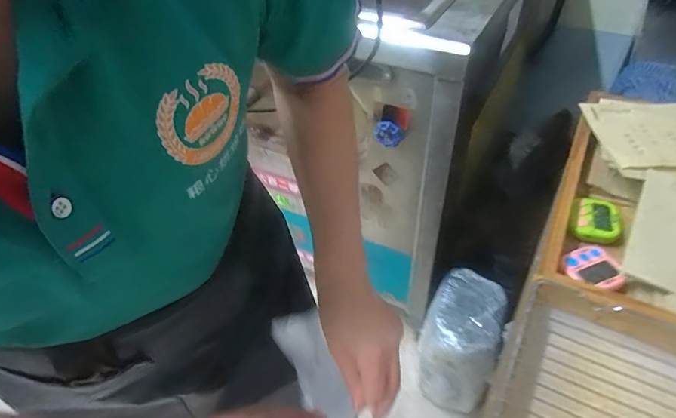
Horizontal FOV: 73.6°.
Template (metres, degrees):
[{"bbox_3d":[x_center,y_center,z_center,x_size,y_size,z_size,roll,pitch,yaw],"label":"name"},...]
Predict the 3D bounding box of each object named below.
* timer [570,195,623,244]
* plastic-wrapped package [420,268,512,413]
[{"bbox_3d":[0.336,0.012,0.583,0.060,0.020,0.075,24,51,24],"label":"timer"},{"bbox_3d":[0.312,0.345,1.164,0.158,0.315,0.222,14,48,16],"label":"plastic-wrapped package"}]

